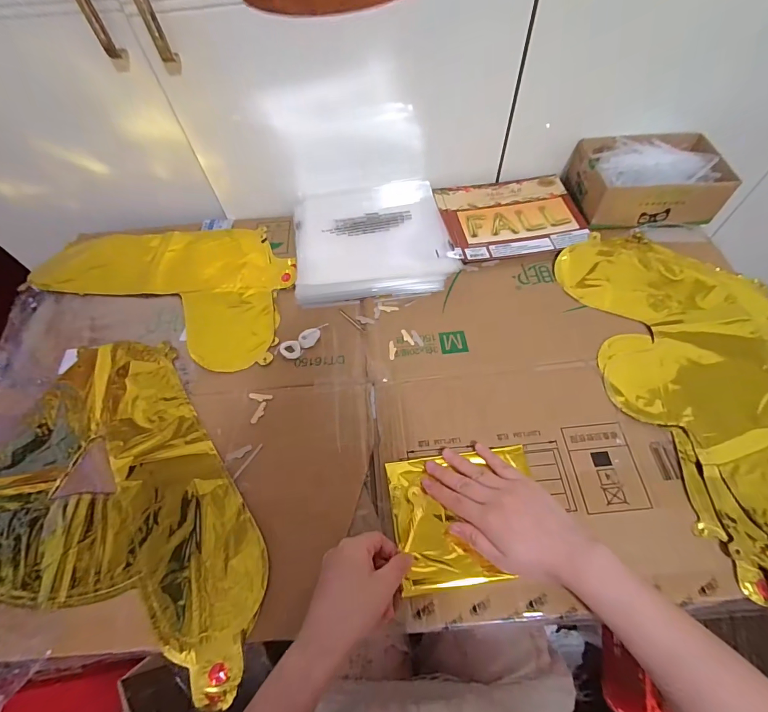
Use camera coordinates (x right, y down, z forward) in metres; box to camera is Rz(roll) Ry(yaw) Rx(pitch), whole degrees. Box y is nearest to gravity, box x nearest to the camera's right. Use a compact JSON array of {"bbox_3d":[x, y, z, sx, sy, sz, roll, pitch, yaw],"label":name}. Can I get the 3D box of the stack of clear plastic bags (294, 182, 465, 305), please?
[{"bbox_3d":[-0.021,-0.186,0.578,0.222,0.021,0.229,-8,60,-2],"label":"stack of clear plastic bags"}]

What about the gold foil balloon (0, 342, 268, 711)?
[{"bbox_3d":[-0.300,0.136,0.412,0.366,0.009,0.338,0,60,3],"label":"gold foil balloon"}]

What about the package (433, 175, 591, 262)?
[{"bbox_3d":[0.197,-0.222,0.600,0.208,0.012,0.166,-9,60,-2],"label":"package"}]

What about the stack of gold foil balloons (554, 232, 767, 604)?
[{"bbox_3d":[0.373,0.025,0.436,0.223,0.019,0.447,-6,60,-1],"label":"stack of gold foil balloons"}]

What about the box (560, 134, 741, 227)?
[{"bbox_3d":[0.394,-0.271,0.585,0.191,0.063,0.145,-1,60,2],"label":"box"}]

